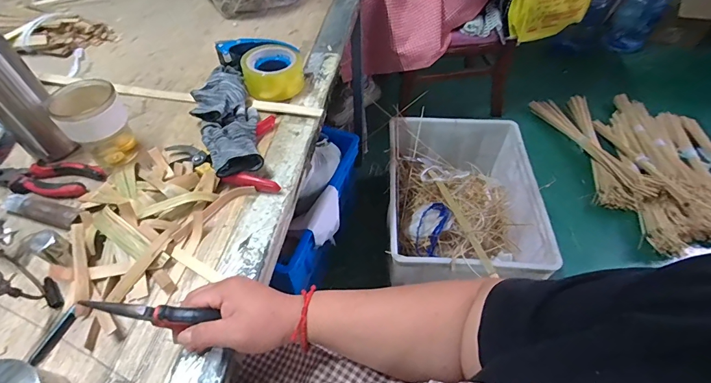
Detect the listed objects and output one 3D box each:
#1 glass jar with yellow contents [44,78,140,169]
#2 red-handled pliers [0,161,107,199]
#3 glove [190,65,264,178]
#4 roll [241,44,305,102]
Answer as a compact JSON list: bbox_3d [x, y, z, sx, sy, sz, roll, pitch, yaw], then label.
[{"bbox_3d":[-0.388,-0.104,0.566,0.086,0.108,0.089,-37,62,-23],"label":"glass jar with yellow contents"},{"bbox_3d":[-0.460,-0.020,0.559,0.159,0.019,0.056,5,54,4],"label":"red-handled pliers"},{"bbox_3d":[-0.208,-0.117,0.619,0.093,0.041,0.243,-21,55,-15],"label":"glove"},{"bbox_3d":[-0.151,-0.218,0.695,0.106,0.055,0.106,0,54,0],"label":"roll"}]

